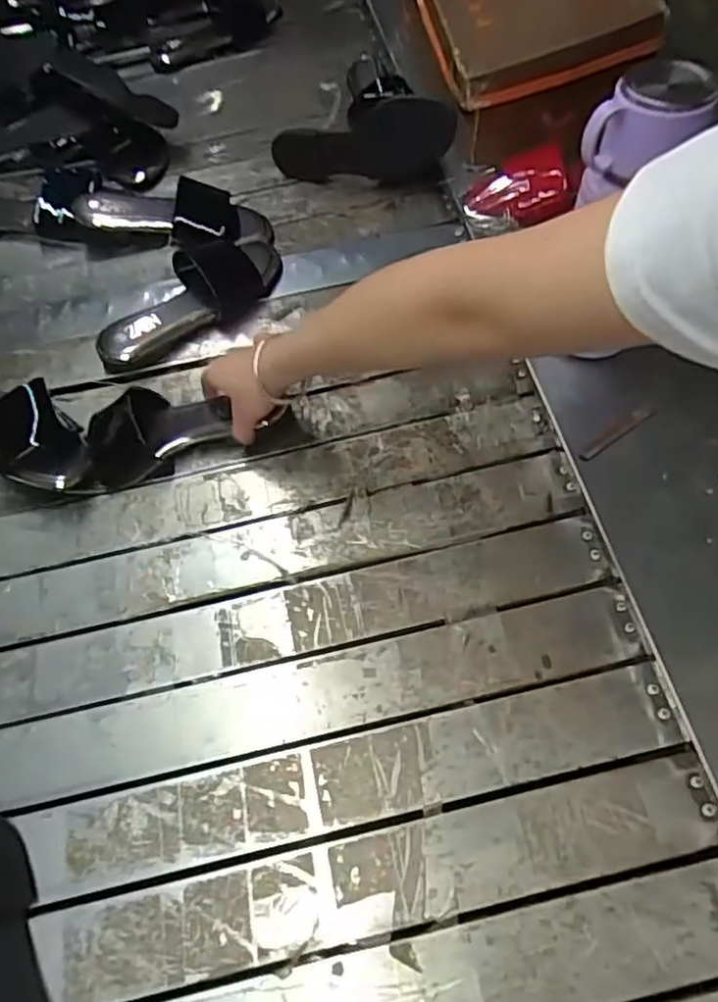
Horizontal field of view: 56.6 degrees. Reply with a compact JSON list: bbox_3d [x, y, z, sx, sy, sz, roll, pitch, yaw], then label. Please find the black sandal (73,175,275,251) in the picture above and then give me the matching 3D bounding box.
[{"bbox_3d":[-0.218,-0.347,0.801,0.231,0.045,0.091,14,61,12],"label":"black sandal"}]

